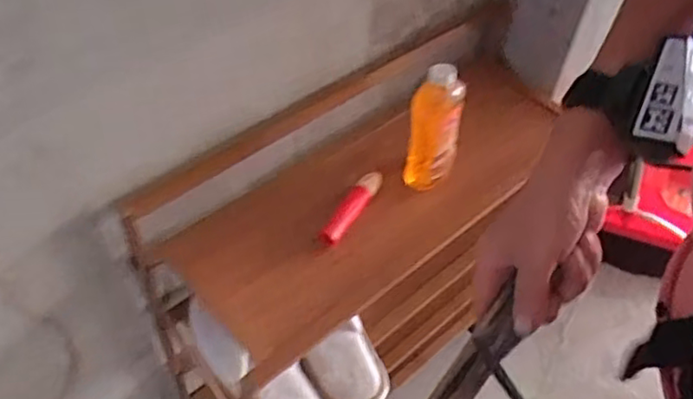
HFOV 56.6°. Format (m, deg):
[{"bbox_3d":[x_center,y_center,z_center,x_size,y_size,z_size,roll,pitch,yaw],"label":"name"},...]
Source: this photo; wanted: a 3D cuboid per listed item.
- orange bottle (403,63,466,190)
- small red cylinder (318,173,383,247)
[{"bbox_3d":[0.118,-0.095,0.864,0.066,0.176,0.055,13,49,7],"label":"orange bottle"},{"bbox_3d":[0.007,0.008,0.853,0.028,0.021,0.128,28,52,19],"label":"small red cylinder"}]

